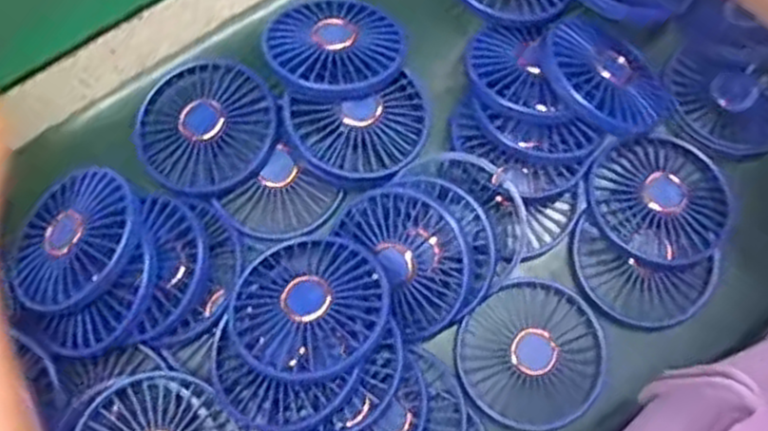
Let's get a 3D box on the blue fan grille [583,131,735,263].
[{"bbox_3d":[0.170,-0.012,0.461,0.084,0.024,0.081,0,74,-1],"label":"blue fan grille"}]

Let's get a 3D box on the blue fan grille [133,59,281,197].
[{"bbox_3d":[-0.108,-0.054,0.464,0.083,0.010,0.084,0,74,-1],"label":"blue fan grille"}]

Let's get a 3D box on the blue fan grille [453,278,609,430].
[{"bbox_3d":[0.089,0.082,0.449,0.084,0.014,0.085,0,74,-1],"label":"blue fan grille"}]

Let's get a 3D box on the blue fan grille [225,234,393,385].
[{"bbox_3d":[-0.040,0.048,0.415,0.083,0.015,0.086,-4,57,6],"label":"blue fan grille"}]

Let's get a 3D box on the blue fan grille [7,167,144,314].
[{"bbox_3d":[-0.180,0.011,0.432,0.080,0.011,0.084,-7,66,17],"label":"blue fan grille"}]

